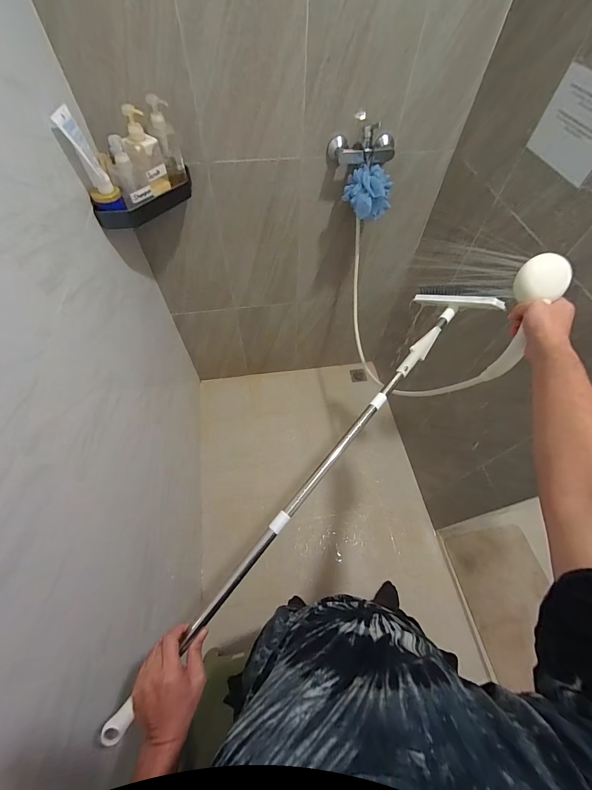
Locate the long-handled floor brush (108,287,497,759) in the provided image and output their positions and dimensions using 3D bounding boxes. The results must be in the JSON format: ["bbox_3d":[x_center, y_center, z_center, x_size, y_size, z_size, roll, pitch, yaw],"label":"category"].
[{"bbox_3d":[0.084,0.117,0.622,0.176,0.120,1.097,36,69,17],"label":"long-handled floor brush"}]

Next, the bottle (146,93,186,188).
[{"bbox_3d":[-0.341,-0.668,0.819,0.065,0.171,0.057,-37,68,-24],"label":"bottle"}]

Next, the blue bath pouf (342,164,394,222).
[{"bbox_3d":[0.224,-0.627,0.963,0.148,0.112,0.097,12,58,3],"label":"blue bath pouf"}]

